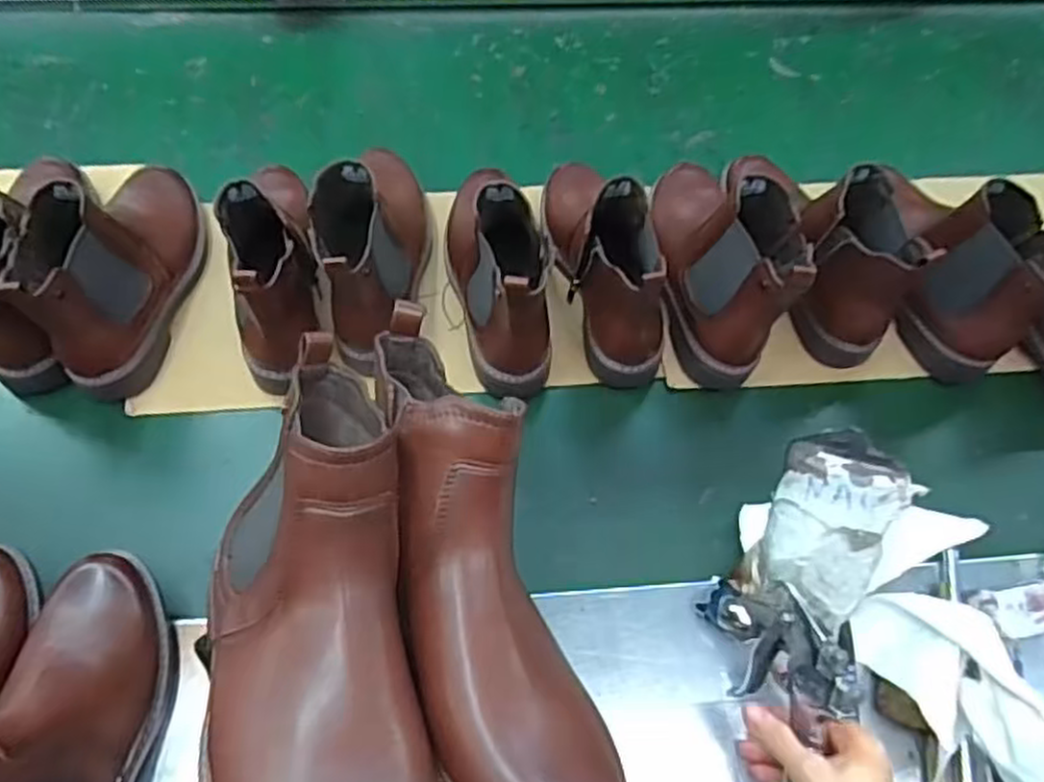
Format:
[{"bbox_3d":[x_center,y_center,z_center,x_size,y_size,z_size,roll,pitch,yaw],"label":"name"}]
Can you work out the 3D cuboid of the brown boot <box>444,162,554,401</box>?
[{"bbox_3d":[-0.027,-0.143,0.709,0.075,0.157,0.256,-9,63,-8],"label":"brown boot"}]

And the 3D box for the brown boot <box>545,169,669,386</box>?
[{"bbox_3d":[0.075,-0.147,0.719,0.078,0.153,0.252,-13,64,-10],"label":"brown boot"}]

